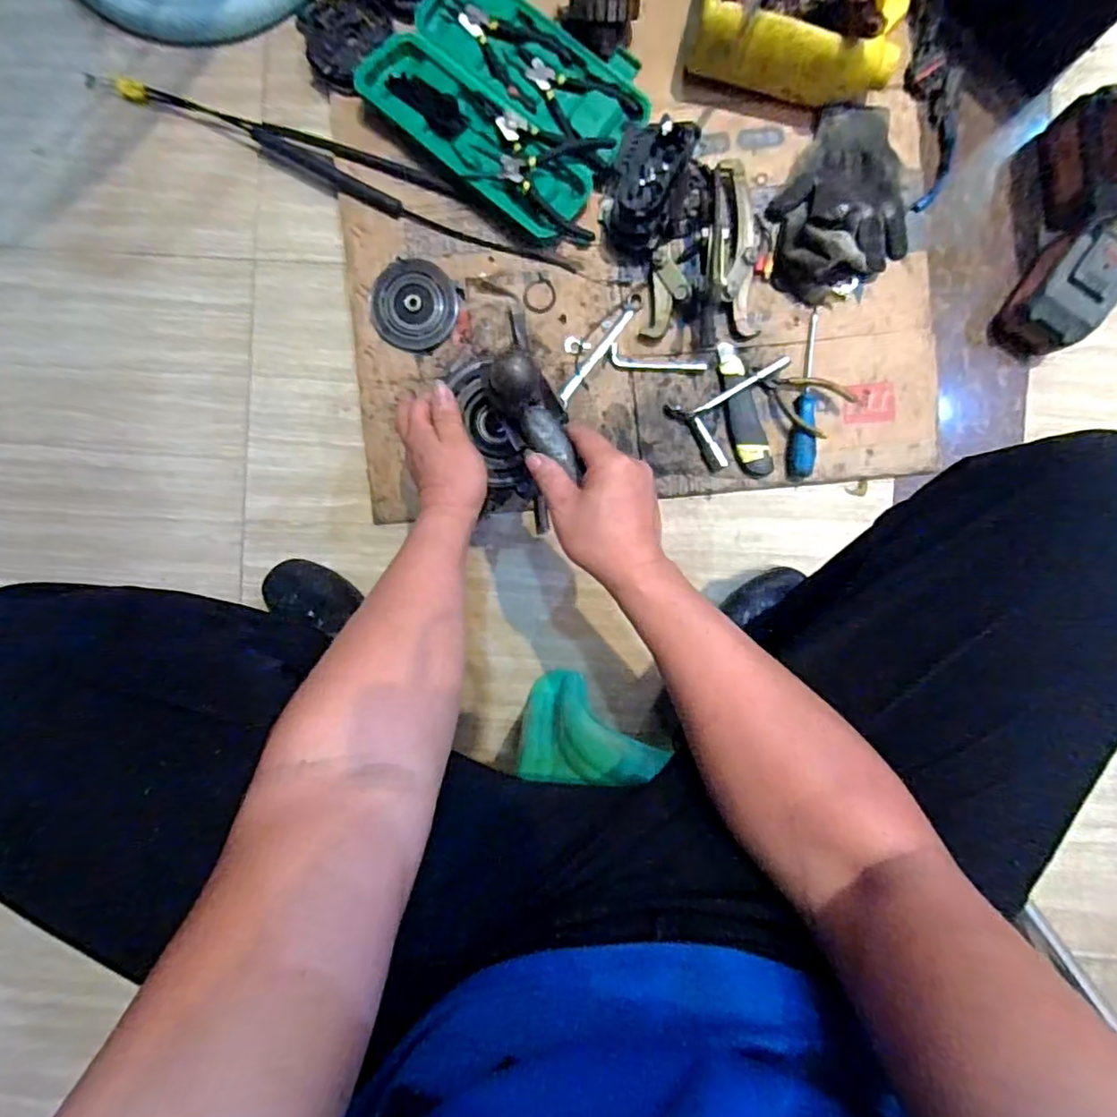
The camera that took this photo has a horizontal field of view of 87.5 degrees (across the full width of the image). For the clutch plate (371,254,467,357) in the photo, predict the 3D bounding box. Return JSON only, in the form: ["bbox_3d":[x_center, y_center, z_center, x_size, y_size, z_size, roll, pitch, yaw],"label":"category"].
[{"bbox_3d":[-0.175,-0.307,0.710,0.102,0.016,0.100,0,93,3],"label":"clutch plate"}]

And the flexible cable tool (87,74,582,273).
[{"bbox_3d":[-0.283,-0.478,0.711,0.650,0.025,0.061,21,94,2],"label":"flexible cable tool"}]

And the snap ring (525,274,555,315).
[{"bbox_3d":[-0.022,-0.317,0.705,0.043,0.004,0.044,-1,80,5],"label":"snap ring"}]

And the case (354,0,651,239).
[{"bbox_3d":[-0.056,-0.543,0.680,0.318,0.041,0.225,39,94,0],"label":"case"}]

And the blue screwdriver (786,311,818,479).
[{"bbox_3d":[0.290,-0.191,0.682,0.029,0.029,0.195,7,93,3],"label":"blue screwdriver"}]

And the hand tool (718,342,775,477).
[{"bbox_3d":[0.219,-0.176,0.688,0.040,0.021,0.160,-13,92,4],"label":"hand tool"}]

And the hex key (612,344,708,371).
[{"bbox_3d":[0.120,-0.239,0.703,0.115,0.005,0.025,7,93,3],"label":"hex key"}]

